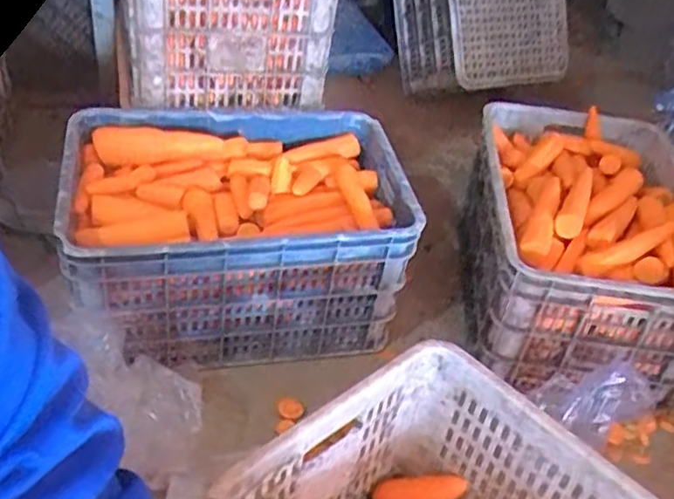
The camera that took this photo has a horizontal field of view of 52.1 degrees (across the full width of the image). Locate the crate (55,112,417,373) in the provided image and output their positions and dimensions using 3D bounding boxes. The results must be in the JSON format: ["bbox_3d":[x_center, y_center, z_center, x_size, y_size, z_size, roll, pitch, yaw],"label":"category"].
[{"bbox_3d":[-0.165,-0.030,1.179,0.526,0.254,0.376,-3,40,-12],"label":"crate"}]

